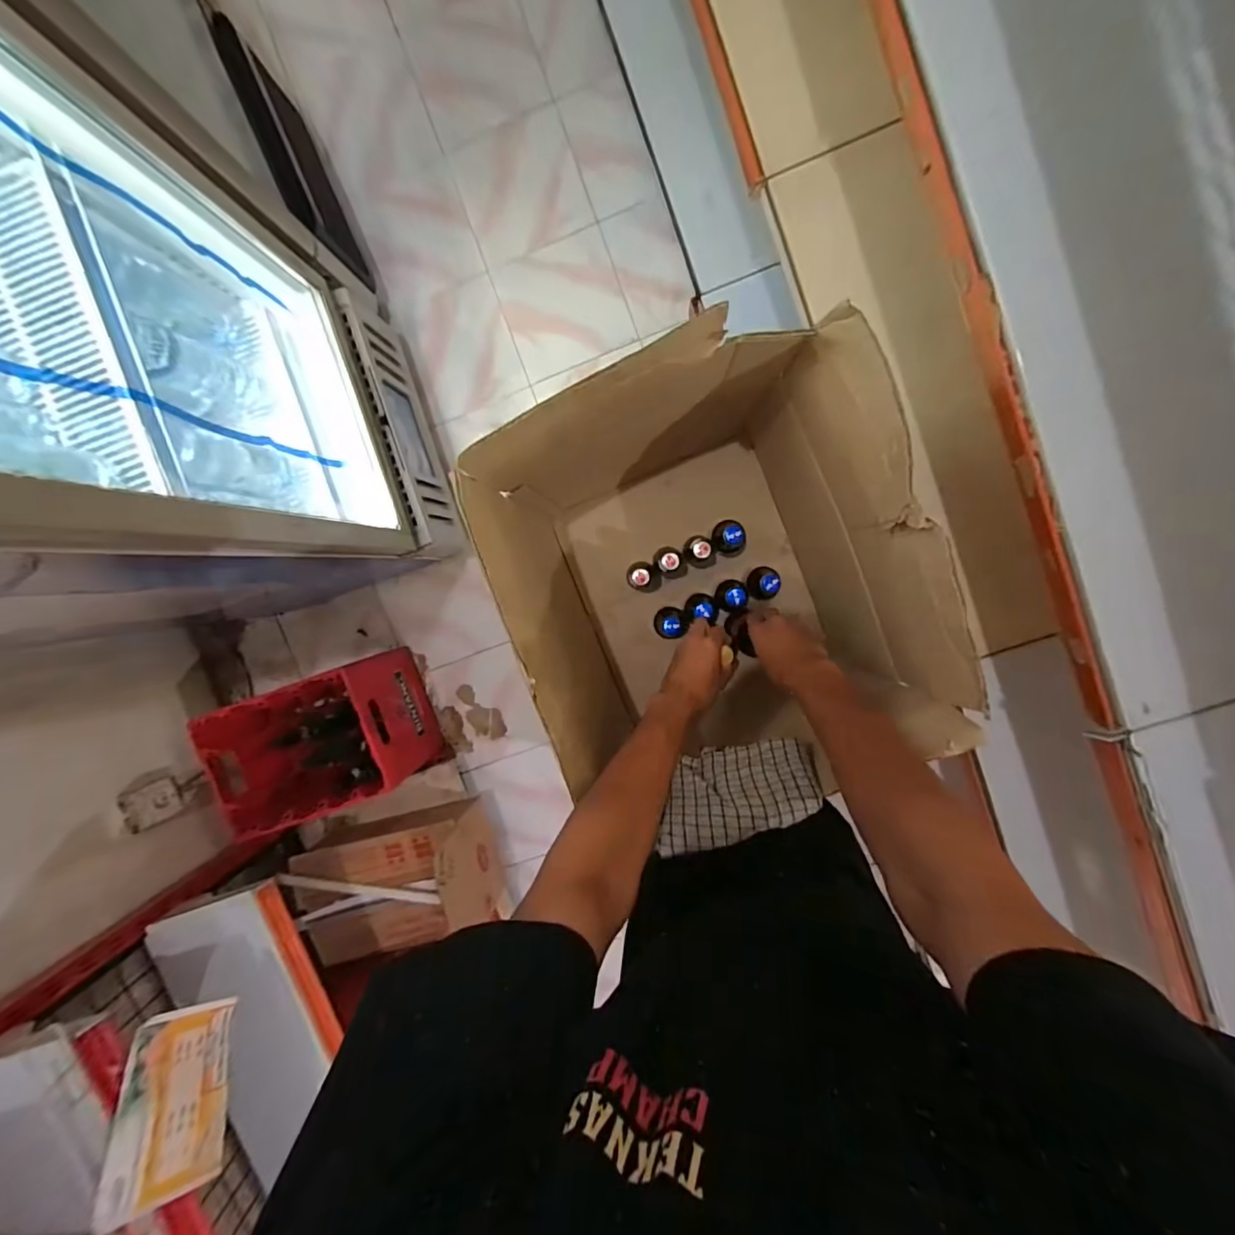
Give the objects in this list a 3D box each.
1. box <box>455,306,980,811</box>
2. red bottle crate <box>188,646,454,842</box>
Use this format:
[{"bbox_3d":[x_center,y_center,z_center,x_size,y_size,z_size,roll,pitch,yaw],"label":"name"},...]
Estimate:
[{"bbox_3d":[0.109,-0.055,0.686,0.414,0.431,0.436,-27,93,7],"label":"box"},{"bbox_3d":[-0.703,0.292,1.285,0.421,0.303,0.295,-18,94,6],"label":"red bottle crate"}]

